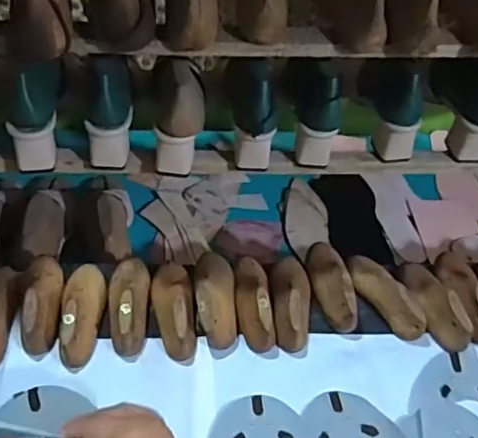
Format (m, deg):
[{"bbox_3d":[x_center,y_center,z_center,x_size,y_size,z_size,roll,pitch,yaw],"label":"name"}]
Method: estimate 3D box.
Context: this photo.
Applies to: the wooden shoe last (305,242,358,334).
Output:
[{"bbox_3d":[0.122,0.081,0.786,0.049,0.048,0.139,-4,51,-9],"label":"wooden shoe last"}]

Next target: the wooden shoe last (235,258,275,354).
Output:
[{"bbox_3d":[0.019,0.097,0.757,0.045,0.055,0.131,-2,51,-8],"label":"wooden shoe last"}]

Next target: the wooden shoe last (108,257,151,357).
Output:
[{"bbox_3d":[-0.136,0.101,0.743,0.051,0.059,0.138,-4,51,-9],"label":"wooden shoe last"}]

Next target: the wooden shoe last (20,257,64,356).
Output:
[{"bbox_3d":[-0.248,0.095,0.740,0.053,0.046,0.136,-5,51,-10],"label":"wooden shoe last"}]

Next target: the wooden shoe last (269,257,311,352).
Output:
[{"bbox_3d":[0.069,0.104,0.760,0.050,0.053,0.124,1,51,-5],"label":"wooden shoe last"}]

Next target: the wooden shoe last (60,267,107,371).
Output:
[{"bbox_3d":[-0.195,0.108,0.731,0.052,0.051,0.140,2,50,-4],"label":"wooden shoe last"}]

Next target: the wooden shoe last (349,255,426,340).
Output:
[{"bbox_3d":[0.188,0.098,0.781,0.054,0.043,0.136,-17,54,-19],"label":"wooden shoe last"}]

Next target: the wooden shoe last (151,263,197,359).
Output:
[{"bbox_3d":[-0.085,0.102,0.747,0.054,0.054,0.146,-4,51,-9],"label":"wooden shoe last"}]

